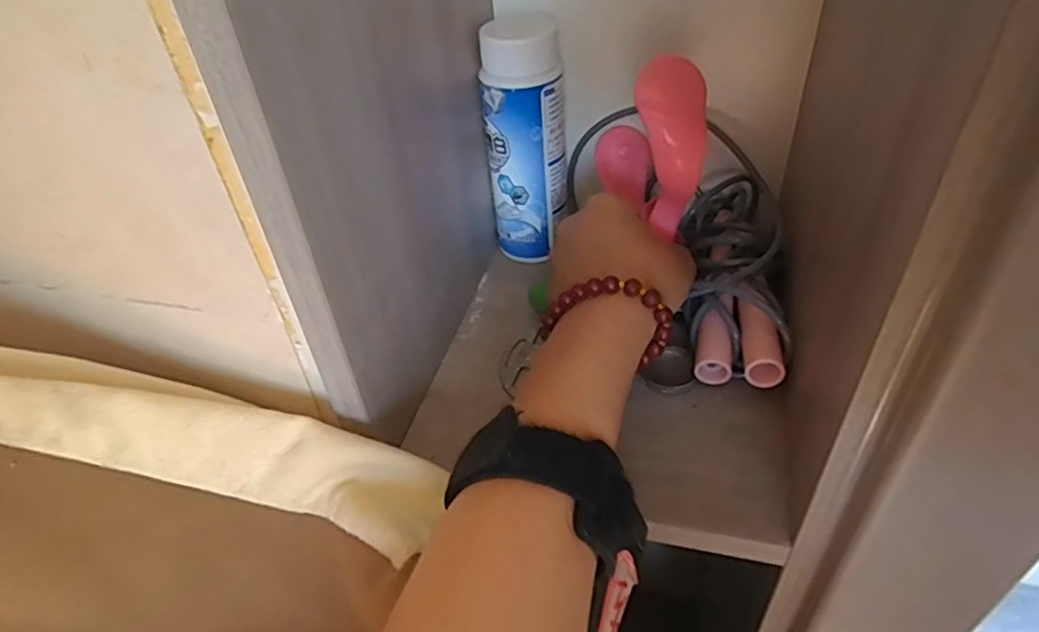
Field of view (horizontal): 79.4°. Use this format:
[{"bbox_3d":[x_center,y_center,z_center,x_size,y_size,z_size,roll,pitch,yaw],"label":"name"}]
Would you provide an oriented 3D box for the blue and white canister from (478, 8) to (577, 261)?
[{"bbox_3d":[0.005,-0.113,0.401,0.051,0.145,0.060,-4,41,3],"label":"blue and white canister"}]

